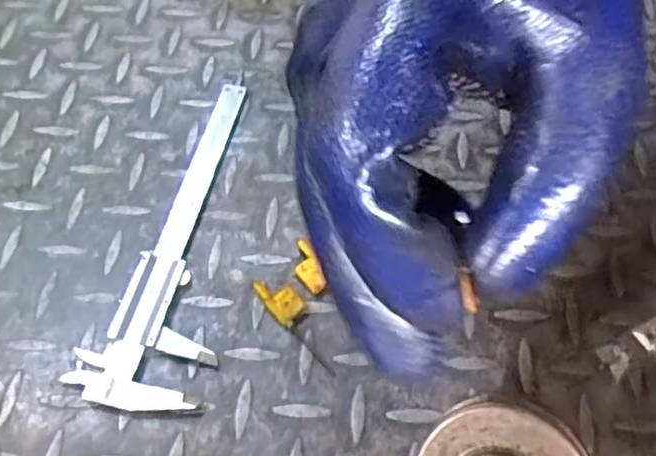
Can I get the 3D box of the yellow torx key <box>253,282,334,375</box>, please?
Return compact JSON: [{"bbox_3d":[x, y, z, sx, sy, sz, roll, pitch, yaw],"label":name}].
[{"bbox_3d":[-0.017,0.052,0.373,0.019,0.004,0.068,-29,64,-19],"label":"yellow torx key"}]

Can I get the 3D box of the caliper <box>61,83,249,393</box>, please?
[{"bbox_3d":[-0.074,-0.002,0.403,0.063,0.007,0.226,16,59,7],"label":"caliper"}]

